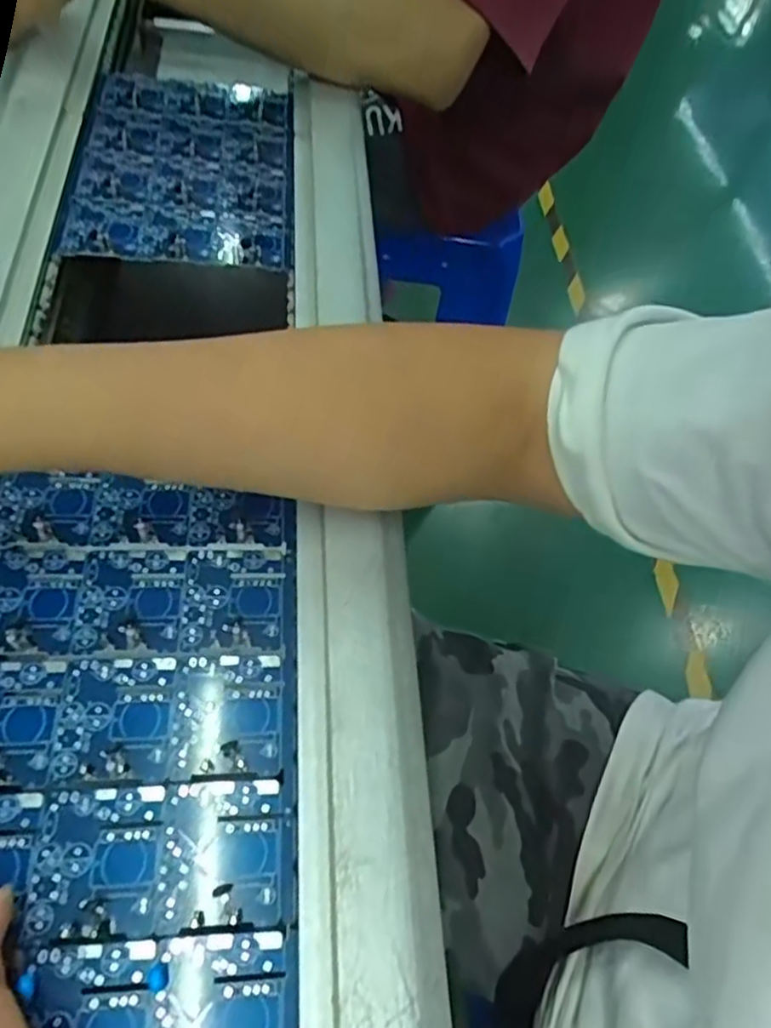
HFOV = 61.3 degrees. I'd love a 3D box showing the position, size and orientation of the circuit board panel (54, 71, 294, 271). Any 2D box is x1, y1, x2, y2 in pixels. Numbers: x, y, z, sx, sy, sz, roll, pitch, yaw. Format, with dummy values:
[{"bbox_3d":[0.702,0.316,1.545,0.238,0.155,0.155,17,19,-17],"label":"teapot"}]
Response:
[{"bbox_3d":[-0.132,-0.239,0.438,0.135,0.007,0.195,0,61,-9],"label":"circuit board panel"}]

